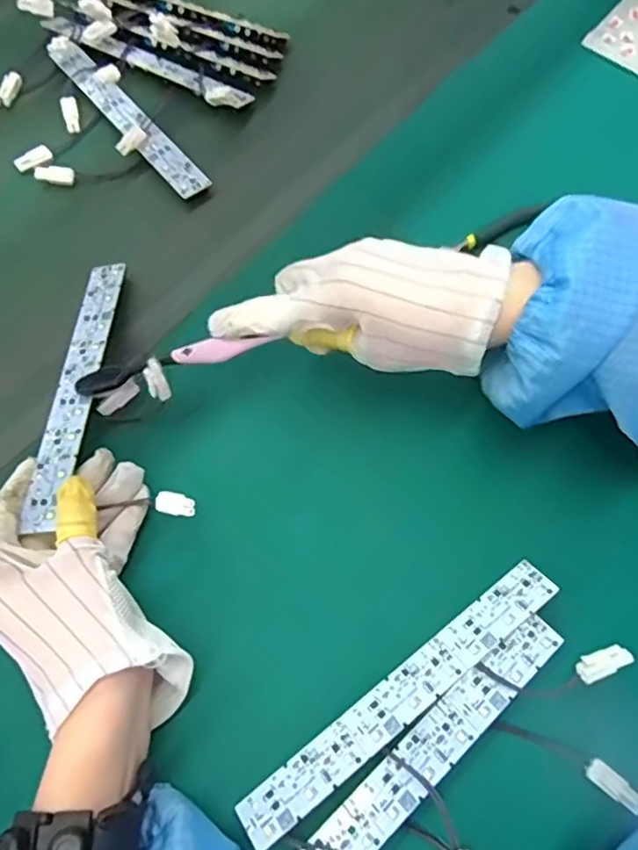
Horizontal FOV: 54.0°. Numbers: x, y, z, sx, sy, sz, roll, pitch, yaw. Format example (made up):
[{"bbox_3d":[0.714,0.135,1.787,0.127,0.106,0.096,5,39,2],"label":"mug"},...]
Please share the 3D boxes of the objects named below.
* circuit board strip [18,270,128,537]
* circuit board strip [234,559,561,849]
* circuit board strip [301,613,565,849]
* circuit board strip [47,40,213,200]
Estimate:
[{"bbox_3d":[-0.144,-0.026,0.372,0.025,0.005,0.189,1,57,2],"label":"circuit board strip"},{"bbox_3d":[0.043,0.135,0.315,0.190,0.004,0.025,-36,47,-14],"label":"circuit board strip"},{"bbox_3d":[0.048,0.165,0.304,0.189,0.004,0.025,-40,66,-15],"label":"circuit board strip"},{"bbox_3d":[-0.146,-0.235,0.477,0.024,0.007,0.186,-38,72,-13],"label":"circuit board strip"}]

